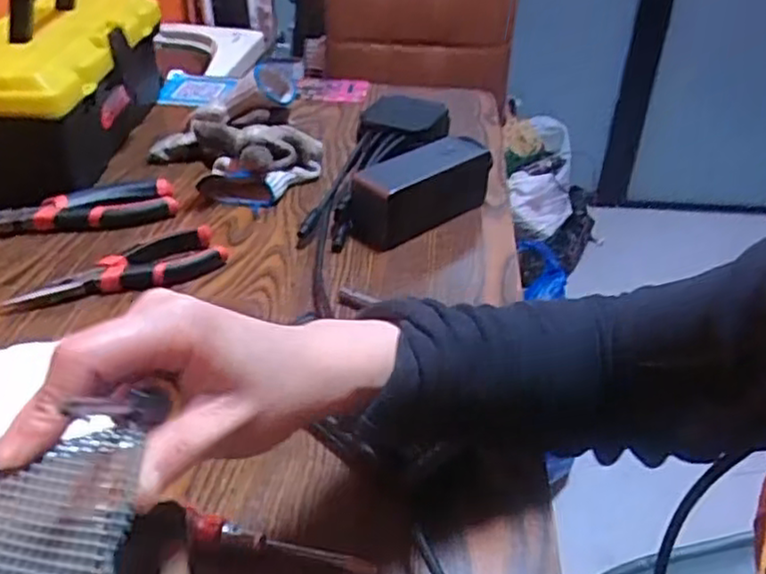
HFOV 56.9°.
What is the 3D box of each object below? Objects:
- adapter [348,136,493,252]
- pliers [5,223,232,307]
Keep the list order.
[{"bbox_3d":[0.038,-0.089,0.645,0.136,0.065,0.052,-25,43,-32],"label":"adapter"},{"bbox_3d":[-0.199,-0.008,0.548,0.160,0.020,0.052,-23,42,-30],"label":"pliers"}]

